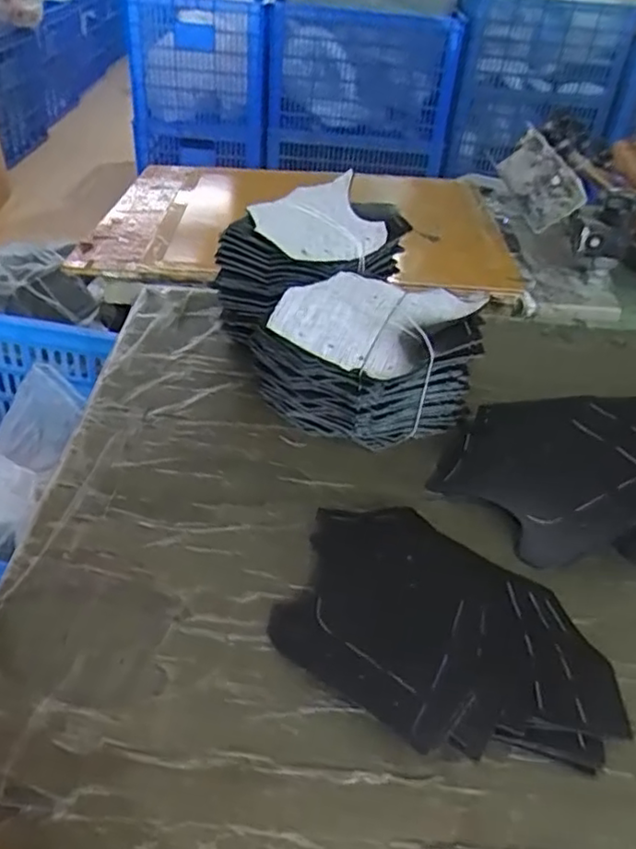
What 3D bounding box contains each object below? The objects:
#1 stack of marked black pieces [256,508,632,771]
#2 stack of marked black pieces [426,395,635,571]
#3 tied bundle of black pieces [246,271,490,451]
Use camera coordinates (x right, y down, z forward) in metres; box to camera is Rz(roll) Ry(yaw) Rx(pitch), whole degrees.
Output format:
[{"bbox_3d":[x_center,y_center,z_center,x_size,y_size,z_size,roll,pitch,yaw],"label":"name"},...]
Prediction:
[{"bbox_3d":[0.069,0.112,0.351,0.177,0.026,0.122,21,41,16],"label":"stack of marked black pieces"},{"bbox_3d":[0.212,0.036,0.446,0.254,0.054,0.121,7,39,-1],"label":"stack of marked black pieces"},{"bbox_3d":[0.033,-0.043,0.477,0.154,0.095,0.091,13,40,7],"label":"tied bundle of black pieces"}]

